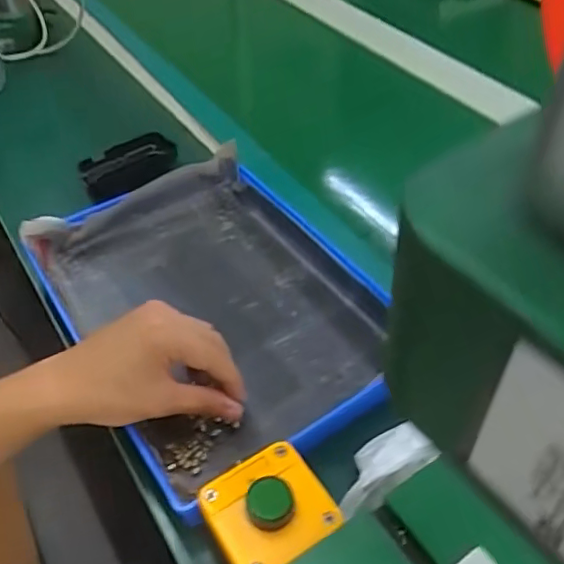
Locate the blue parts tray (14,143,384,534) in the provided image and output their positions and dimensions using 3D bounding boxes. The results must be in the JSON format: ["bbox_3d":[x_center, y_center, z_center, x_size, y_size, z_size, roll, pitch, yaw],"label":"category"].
[{"bbox_3d":[-0.056,0.010,0.511,0.244,0.061,0.325,-27,52,-24],"label":"blue parts tray"}]

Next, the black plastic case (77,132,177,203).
[{"bbox_3d":[-0.174,-0.130,0.673,0.110,0.039,0.055,-22,50,-20],"label":"black plastic case"}]

